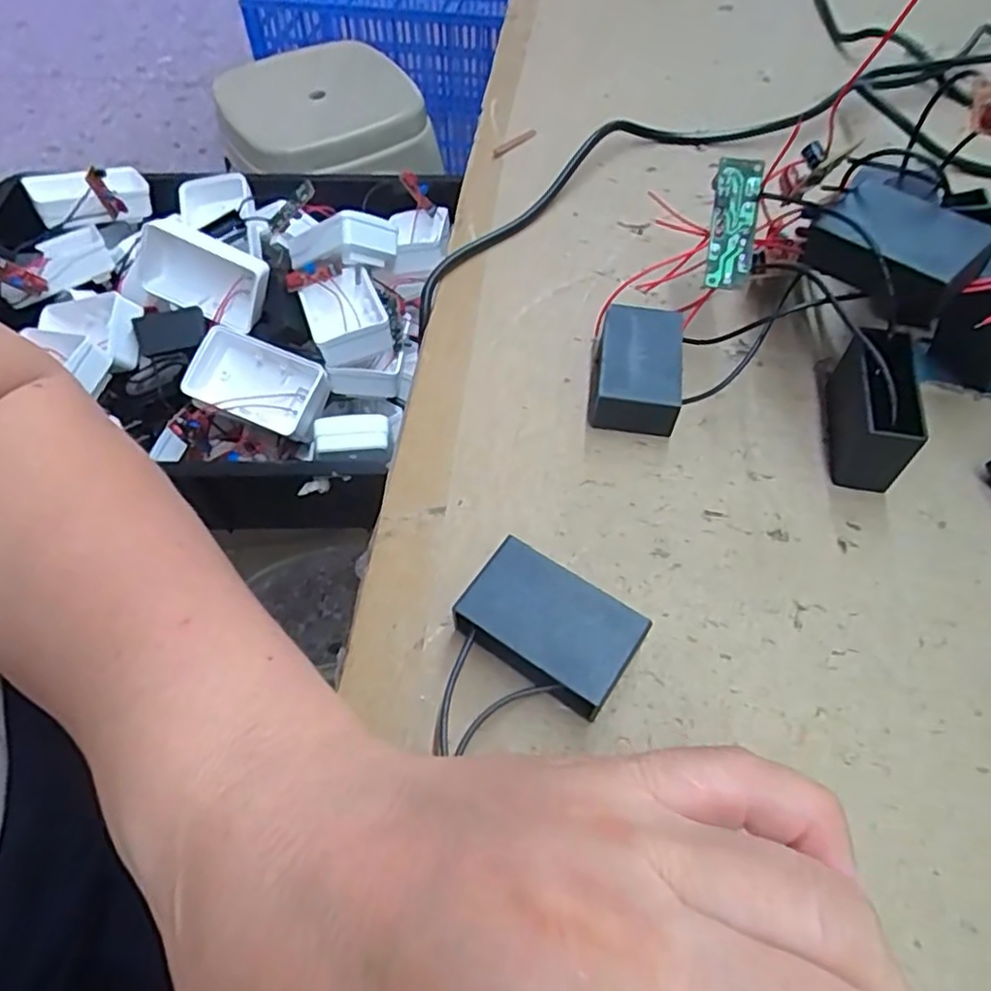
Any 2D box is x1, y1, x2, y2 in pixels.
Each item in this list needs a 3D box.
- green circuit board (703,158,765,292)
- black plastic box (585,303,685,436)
[{"bbox_3d":[0.086,-0.097,0.237,0.016,0.007,0.043,5,102,5],"label":"green circuit board"},{"bbox_3d":[0.051,-0.048,0.239,0.030,0.022,0.046,7,57,6],"label":"black plastic box"}]

